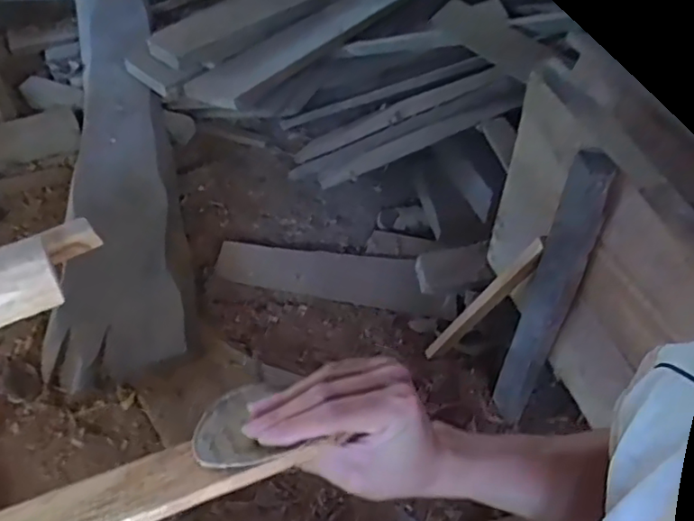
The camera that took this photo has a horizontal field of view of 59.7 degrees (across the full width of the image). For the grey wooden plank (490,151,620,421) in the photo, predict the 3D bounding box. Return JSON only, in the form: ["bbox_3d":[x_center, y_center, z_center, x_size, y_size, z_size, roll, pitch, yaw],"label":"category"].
[{"bbox_3d":[0.339,0.085,1.031,0.072,0.645,0.052,20,47,17],"label":"grey wooden plank"}]

